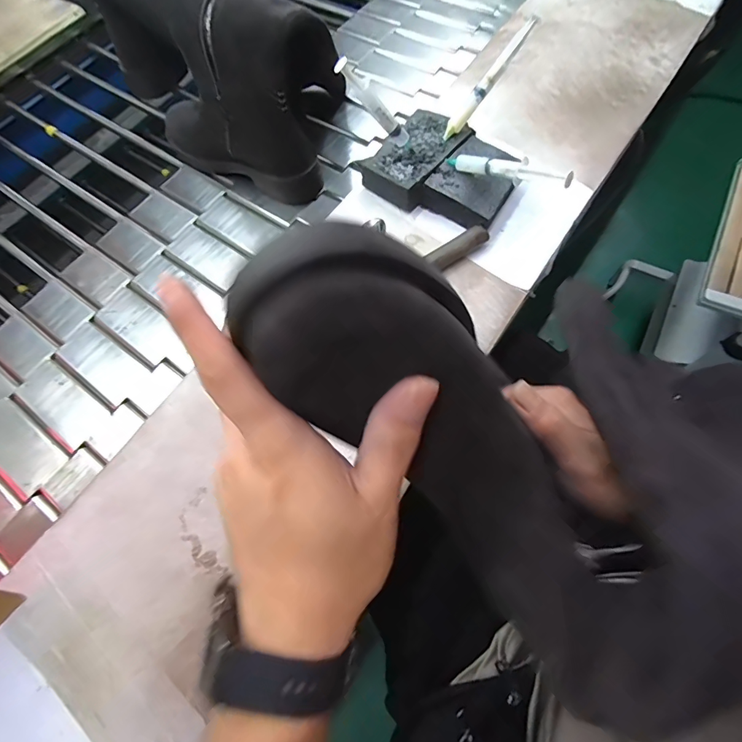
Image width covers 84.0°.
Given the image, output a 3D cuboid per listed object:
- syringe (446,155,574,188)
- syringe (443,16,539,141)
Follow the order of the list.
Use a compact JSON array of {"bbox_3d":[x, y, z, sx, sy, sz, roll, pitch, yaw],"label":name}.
[{"bbox_3d":[0.144,-0.215,0.436,0.143,0.015,0.023,31,71,36],"label":"syringe"},{"bbox_3d":[0.132,-0.329,0.469,0.018,0.012,0.139,47,112,15],"label":"syringe"}]

